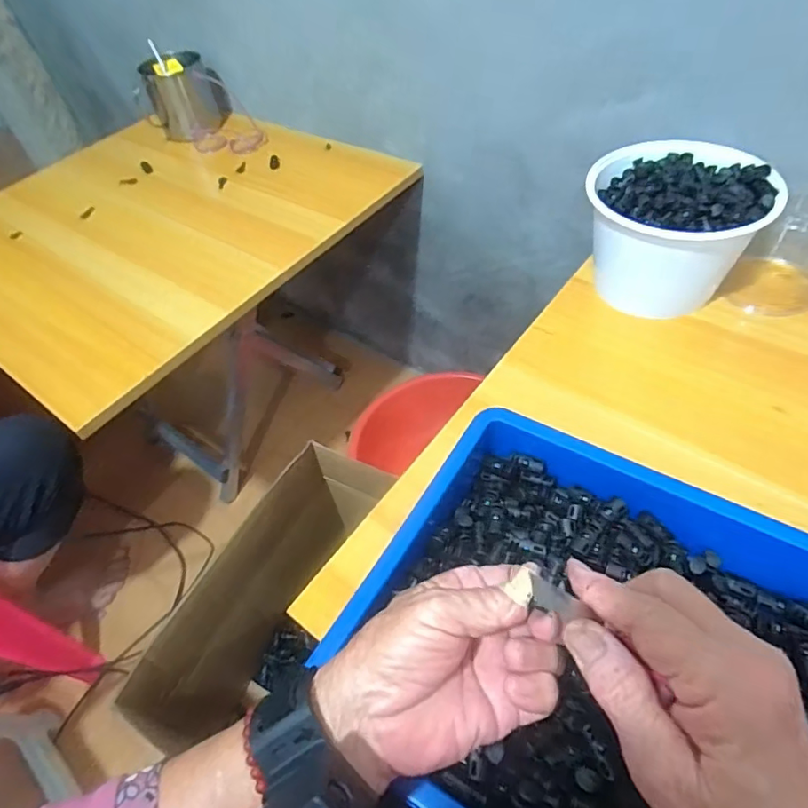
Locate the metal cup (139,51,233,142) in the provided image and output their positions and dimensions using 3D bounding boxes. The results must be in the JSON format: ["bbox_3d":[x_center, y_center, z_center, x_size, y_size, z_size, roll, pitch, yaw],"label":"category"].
[{"bbox_3d":[-0.395,-0.564,0.965,0.106,0.122,0.115,-3,49,4],"label":"metal cup"}]

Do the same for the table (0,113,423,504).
[{"bbox_3d":[-0.352,-0.134,0.980,0.558,0.509,0.592,28,59,27],"label":"table"}]

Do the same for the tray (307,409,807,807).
[{"bbox_3d":[0.163,0.159,0.317,0.362,0.064,0.275,24,56,24],"label":"tray"}]

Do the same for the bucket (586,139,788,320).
[{"bbox_3d":[0.278,-0.179,0.561,0.159,0.130,0.142,24,56,24],"label":"bucket"}]

